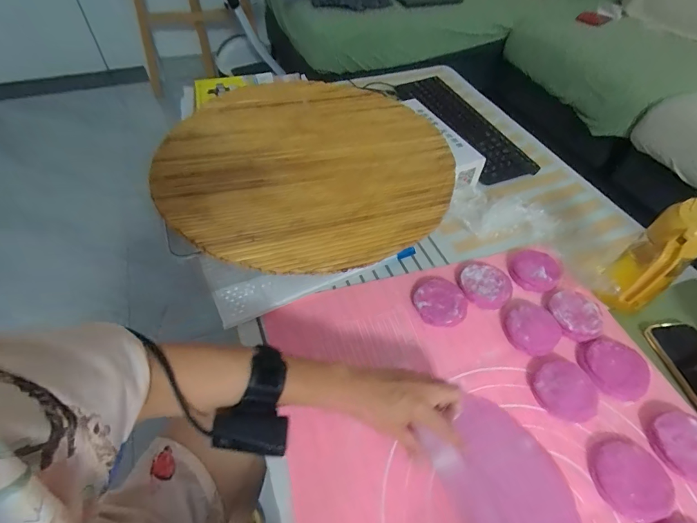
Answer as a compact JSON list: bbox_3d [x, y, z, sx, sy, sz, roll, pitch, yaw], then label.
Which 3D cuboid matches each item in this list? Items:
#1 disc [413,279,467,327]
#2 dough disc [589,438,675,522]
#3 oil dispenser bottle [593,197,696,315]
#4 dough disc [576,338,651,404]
[{"bbox_3d":[0.138,0.063,0.563,0.075,0.026,0.075,1,51,-1],"label":"disc"},{"bbox_3d":[0.314,0.242,0.413,0.077,0.013,0.076,1,51,-1],"label":"dough disc"},{"bbox_3d":[0.407,0.004,0.505,0.083,0.173,0.069,-26,56,-21],"label":"oil dispenser bottle"},{"bbox_3d":[0.355,0.140,0.494,0.084,0.016,0.081,14,51,9],"label":"dough disc"}]

